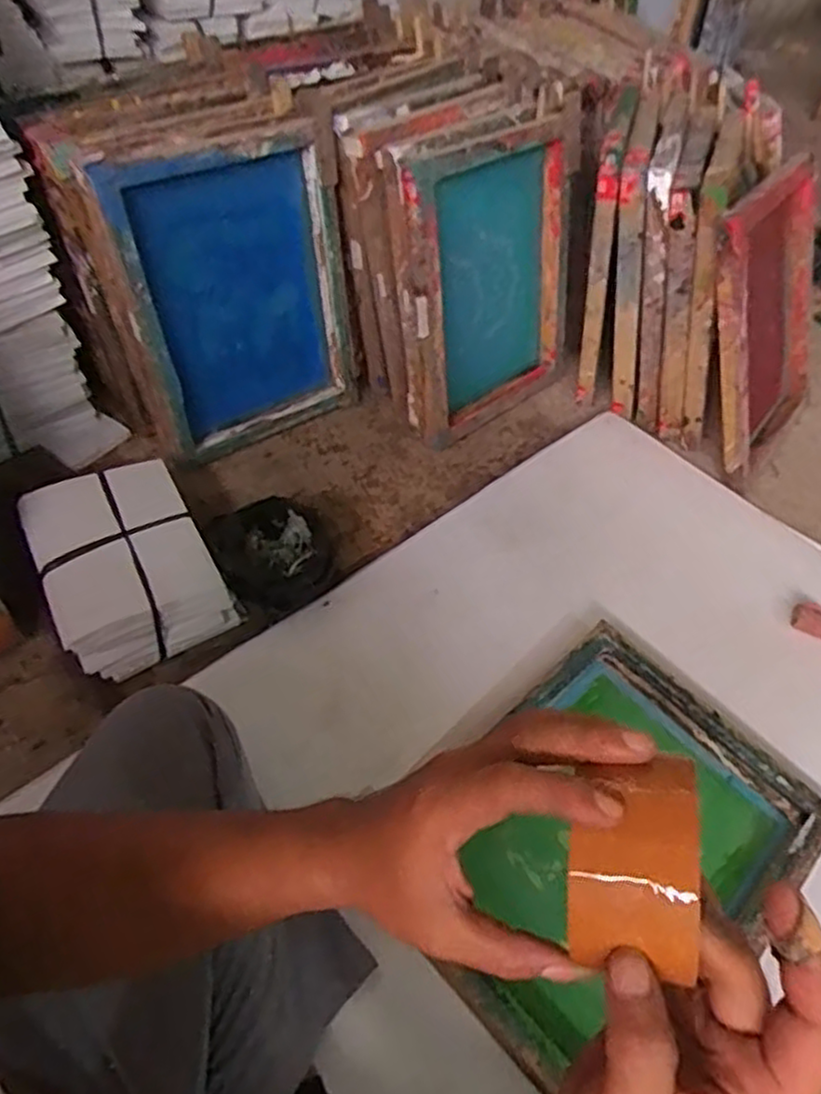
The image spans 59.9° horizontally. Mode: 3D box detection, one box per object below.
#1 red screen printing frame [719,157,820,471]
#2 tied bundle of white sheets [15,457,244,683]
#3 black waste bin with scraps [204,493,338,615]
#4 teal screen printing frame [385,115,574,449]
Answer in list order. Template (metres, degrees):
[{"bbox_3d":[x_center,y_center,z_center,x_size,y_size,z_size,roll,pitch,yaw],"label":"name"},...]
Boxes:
[{"bbox_3d":[0.617,-0.389,1.242,0.055,0.467,0.346,16,46,40],"label":"red screen printing frame"},{"bbox_3d":[-0.399,0.024,0.996,0.207,0.110,0.280,-25,58,-24],"label":"tied bundle of white sheets"},{"bbox_3d":[-0.192,0.011,1.032,0.181,0.098,0.139,-3,51,-8],"label":"black waste bin with scraps"},{"bbox_3d":[0.145,-0.450,1.225,0.367,0.474,0.066,-32,47,-27],"label":"teal screen printing frame"}]

